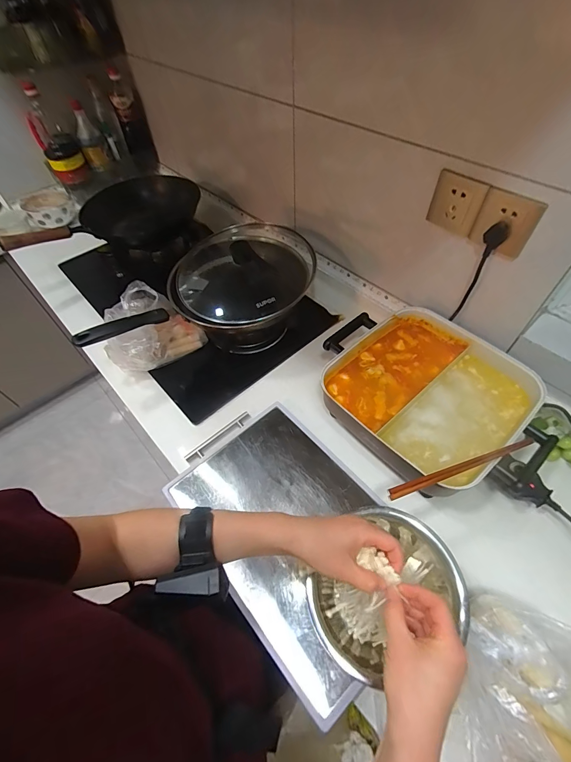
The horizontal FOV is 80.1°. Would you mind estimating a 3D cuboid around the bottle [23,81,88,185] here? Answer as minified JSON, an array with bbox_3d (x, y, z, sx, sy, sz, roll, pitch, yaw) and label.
[{"bbox_3d":[-0.660,-0.695,0.980,0.103,0.250,0.111,-31,59,-17],"label":"bottle"}]

